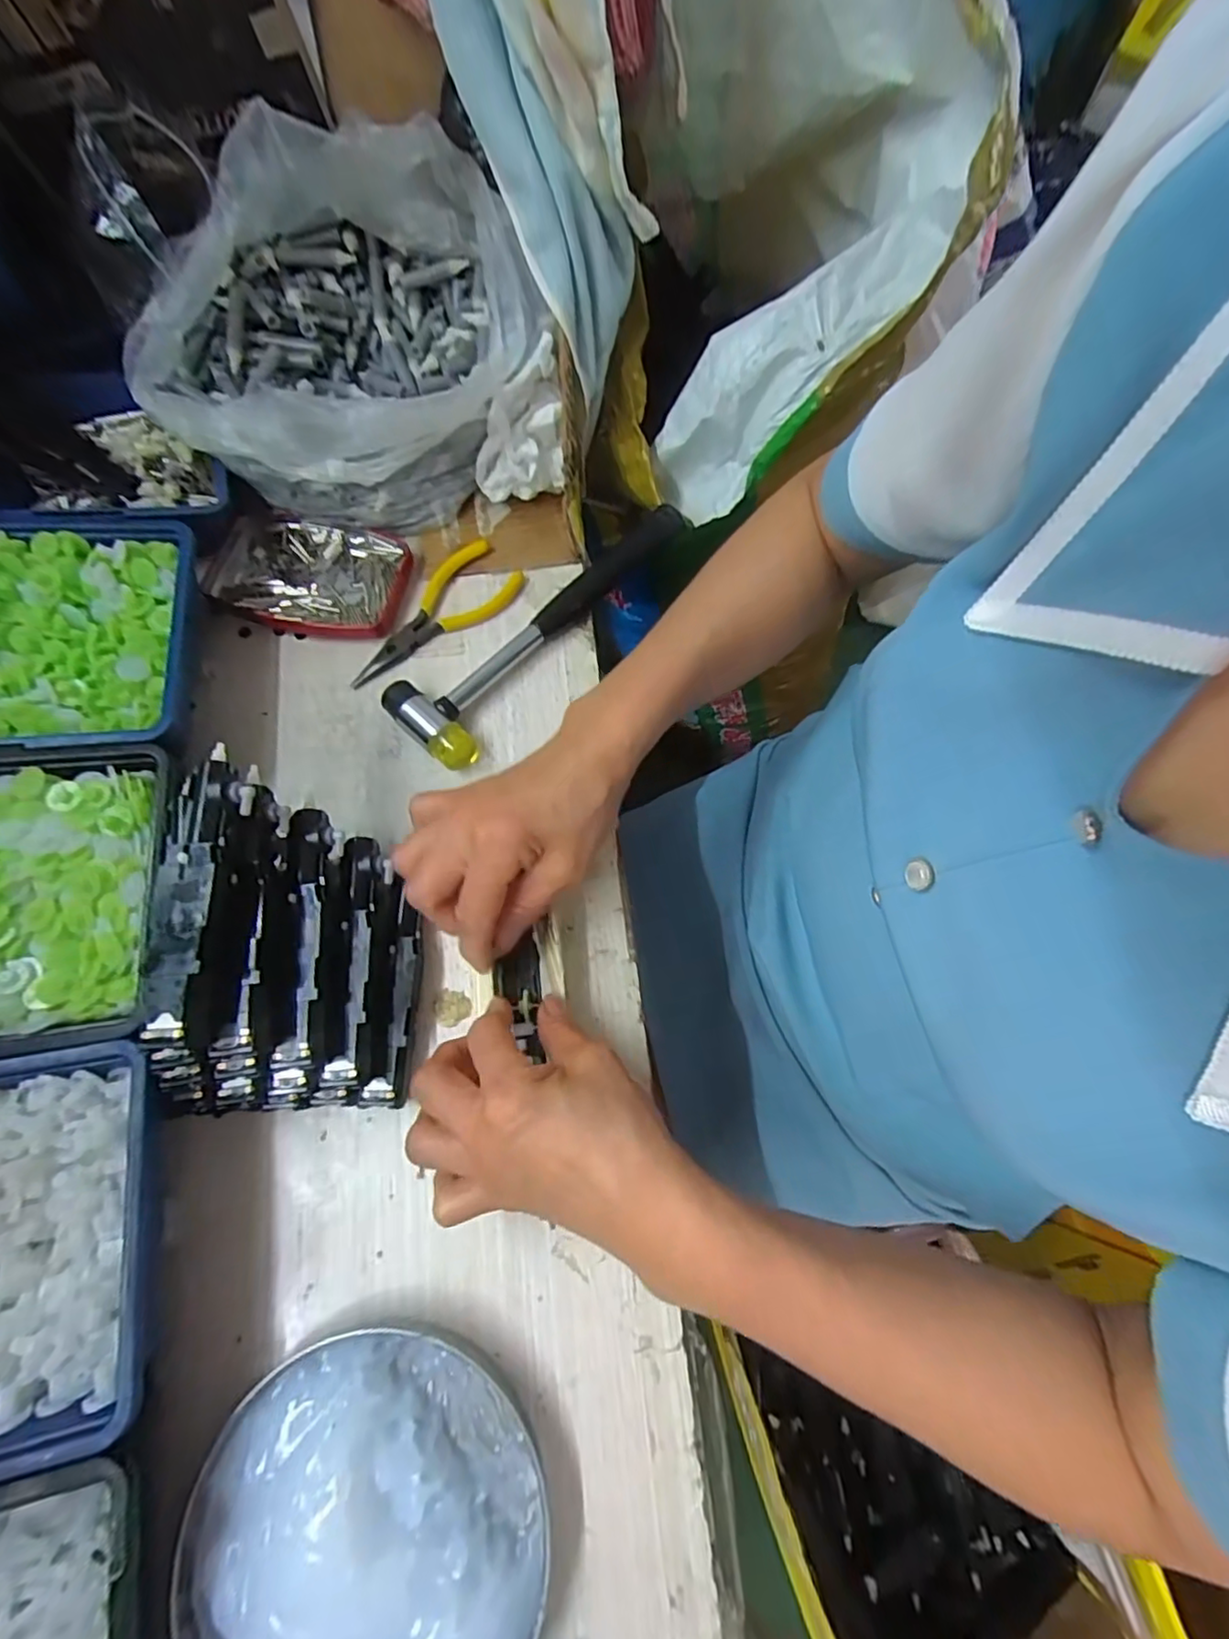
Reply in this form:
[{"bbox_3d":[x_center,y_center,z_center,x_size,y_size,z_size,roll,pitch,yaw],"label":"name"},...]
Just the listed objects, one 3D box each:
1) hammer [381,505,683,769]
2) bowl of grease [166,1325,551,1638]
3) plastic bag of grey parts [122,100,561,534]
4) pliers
[{"bbox_3d":[-0.040,-0.131,0.396,0.066,0.022,0.232,40,75,12],"label":"hammer"},{"bbox_3d":[-0.103,0.295,0.250,0.138,0.029,0.140,0,71,-1],"label":"bowl of grease"},{"bbox_3d":[-0.158,-0.294,0.386,0.236,0.137,0.170,0,71,-1],"label":"plastic bag of grey parts"},{"bbox_3d":[-0.121,-0.135,0.401,0.125,0.010,0.048,-35,75,-12],"label":"pliers"}]

